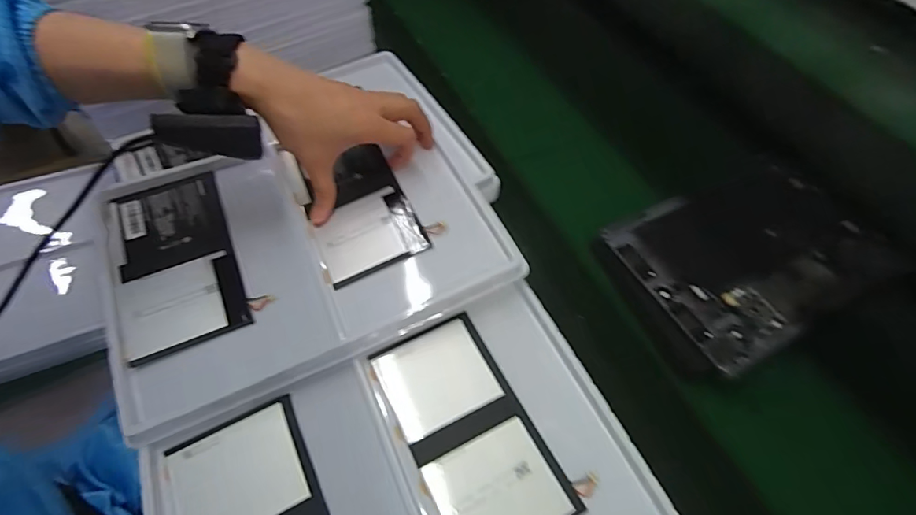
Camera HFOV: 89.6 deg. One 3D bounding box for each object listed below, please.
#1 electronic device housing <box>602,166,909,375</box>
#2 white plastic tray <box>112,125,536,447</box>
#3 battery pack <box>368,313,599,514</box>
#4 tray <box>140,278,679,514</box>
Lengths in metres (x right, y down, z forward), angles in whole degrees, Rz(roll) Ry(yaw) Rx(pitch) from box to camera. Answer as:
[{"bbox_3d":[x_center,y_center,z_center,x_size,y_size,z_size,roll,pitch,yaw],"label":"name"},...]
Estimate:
[{"bbox_3d":[0.283,-0.006,0.444,0.240,0.011,0.160,-21,61,-18],"label":"electronic device housing"},{"bbox_3d":[-0.134,-0.016,0.407,0.308,0.032,0.229,-19,60,-17],"label":"white plastic tray"},{"bbox_3d":[0.008,0.129,0.348,0.096,0.010,0.169,-23,62,-19],"label":"battery pack"},{"bbox_3d":[-0.036,0.165,0.316,0.315,0.029,0.219,-20,60,-17],"label":"tray"}]

